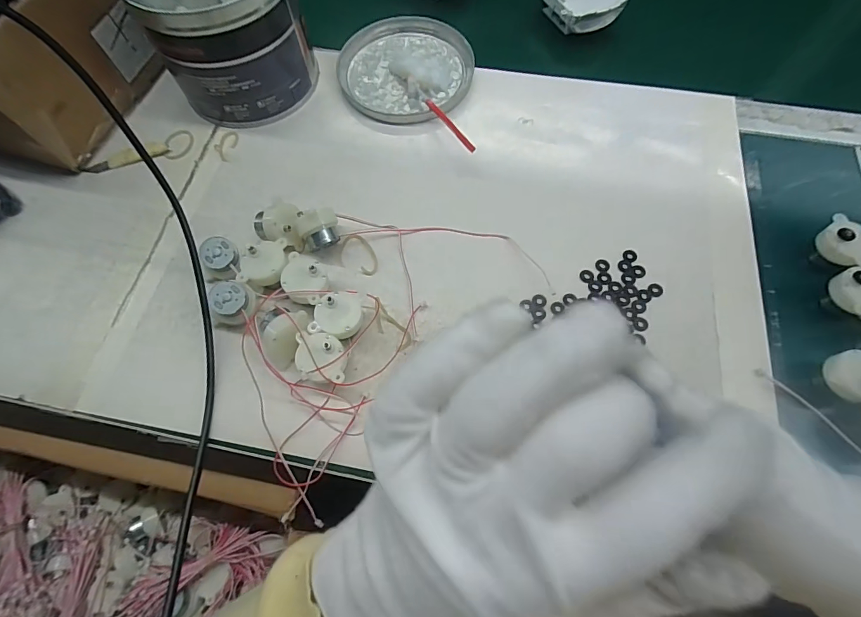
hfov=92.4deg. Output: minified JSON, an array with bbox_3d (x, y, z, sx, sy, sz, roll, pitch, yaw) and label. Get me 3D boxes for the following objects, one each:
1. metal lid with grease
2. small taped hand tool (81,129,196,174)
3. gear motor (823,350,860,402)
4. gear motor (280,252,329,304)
[{"bbox_3d":[-0.024,-0.236,0.405,0.127,0.017,0.129,0,67,1],"label":"metal lid with grease"},{"bbox_3d":[-0.262,-0.137,0.371,0.095,0.007,0.029,-26,69,-9],"label":"small taped hand tool"},{"bbox_3d":[0.273,0.043,0.265,0.032,0.026,0.030,0,67,1],"label":"gear motor"},{"bbox_3d":[-0.091,-0.017,0.304,0.035,0.027,0.033,0,67,1],"label":"gear motor"}]

